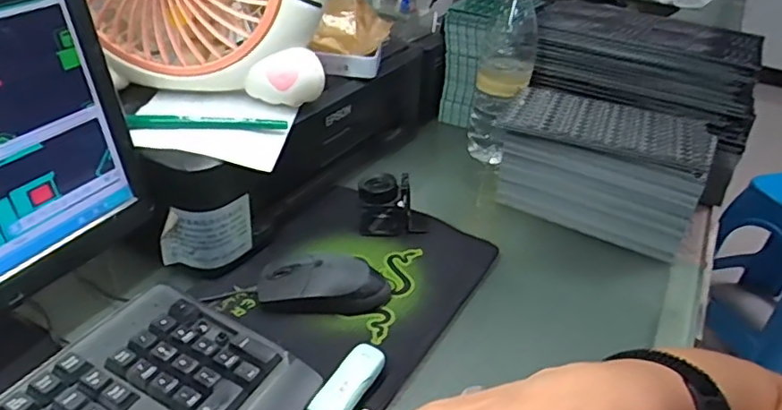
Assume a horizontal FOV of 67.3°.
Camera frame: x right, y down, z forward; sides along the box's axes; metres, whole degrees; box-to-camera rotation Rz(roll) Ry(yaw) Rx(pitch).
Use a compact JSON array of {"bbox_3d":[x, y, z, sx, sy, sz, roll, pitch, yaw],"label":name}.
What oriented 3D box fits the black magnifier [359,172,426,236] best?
[{"bbox_3d":[0.000,-0.002,0.603,0.068,0.053,0.045,1,34,-6],"label":"black magnifier"}]

